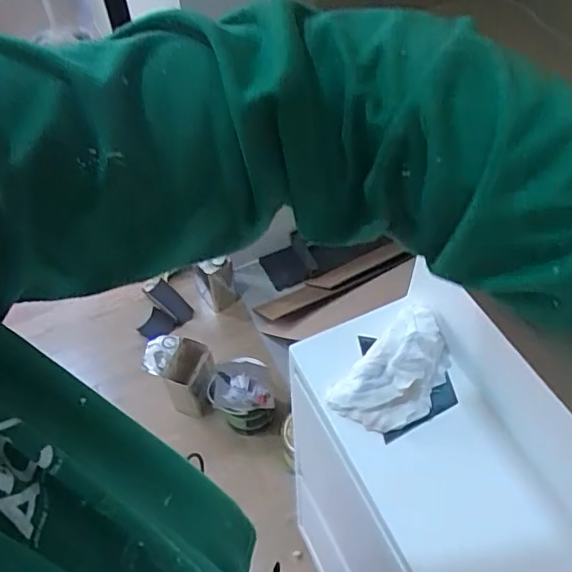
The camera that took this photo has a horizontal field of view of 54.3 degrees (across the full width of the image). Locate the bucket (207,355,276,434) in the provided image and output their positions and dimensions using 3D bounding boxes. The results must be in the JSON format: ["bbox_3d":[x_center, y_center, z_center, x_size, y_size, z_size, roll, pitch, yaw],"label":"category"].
[{"bbox_3d":[-0.132,0.350,1.771,0.194,0.212,0.167,-3,53,1],"label":"bucket"}]

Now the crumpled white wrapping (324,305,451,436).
[{"bbox_3d":[0.140,0.103,0.672,0.105,0.047,0.165,34,61,25],"label":"crumpled white wrapping"}]

